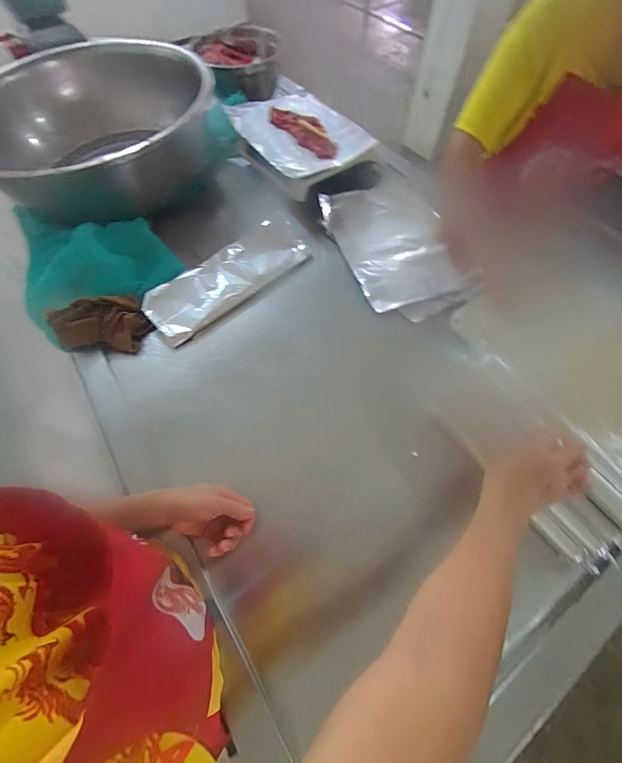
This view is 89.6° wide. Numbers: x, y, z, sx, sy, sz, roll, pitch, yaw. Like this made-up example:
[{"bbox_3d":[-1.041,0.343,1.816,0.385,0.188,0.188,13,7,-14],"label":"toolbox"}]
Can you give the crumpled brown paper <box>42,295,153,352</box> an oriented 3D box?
[{"bbox_3d":[-0.446,-0.116,0.674,0.170,0.024,0.136,-28,94,-19],"label":"crumpled brown paper"}]

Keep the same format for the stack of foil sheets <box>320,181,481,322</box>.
[{"bbox_3d":[0.228,-0.364,0.829,0.305,0.016,0.472,-19,67,-12],"label":"stack of foil sheets"}]

